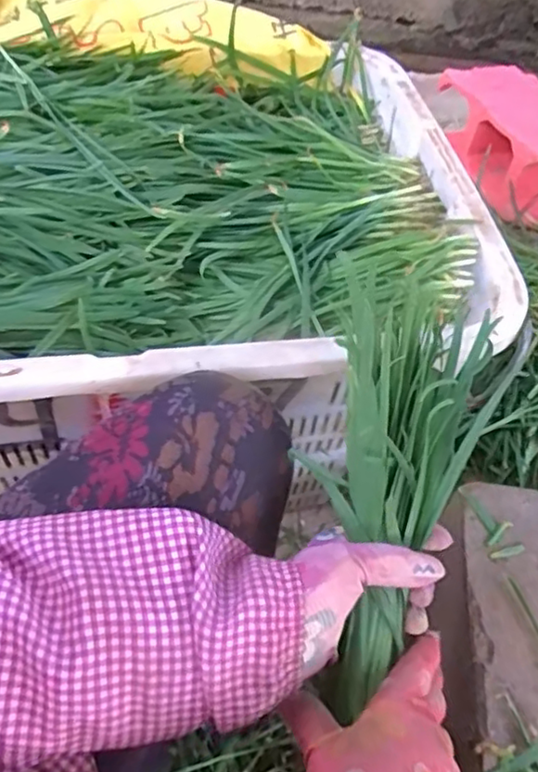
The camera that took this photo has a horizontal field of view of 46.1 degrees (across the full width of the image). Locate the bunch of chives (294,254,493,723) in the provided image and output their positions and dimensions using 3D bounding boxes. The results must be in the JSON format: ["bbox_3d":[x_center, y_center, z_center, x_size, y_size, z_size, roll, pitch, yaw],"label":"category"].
[{"bbox_3d":[0.082,0.066,0.404,0.099,0.048,0.259,8,83,4],"label":"bunch of chives"}]

